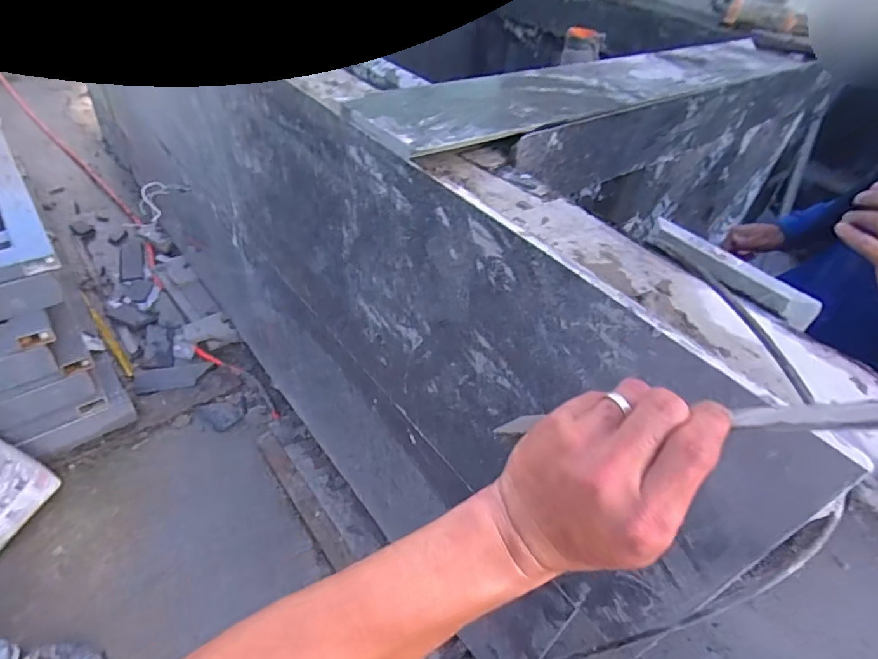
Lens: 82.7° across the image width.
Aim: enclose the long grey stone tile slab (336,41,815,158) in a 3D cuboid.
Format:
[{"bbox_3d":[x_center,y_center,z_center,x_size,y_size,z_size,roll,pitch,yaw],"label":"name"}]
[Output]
[{"bbox_3d":[0.402,-0.516,1.013,1.320,0.021,0.240,-25,52,-30],"label":"long grey stone tile slab"}]

